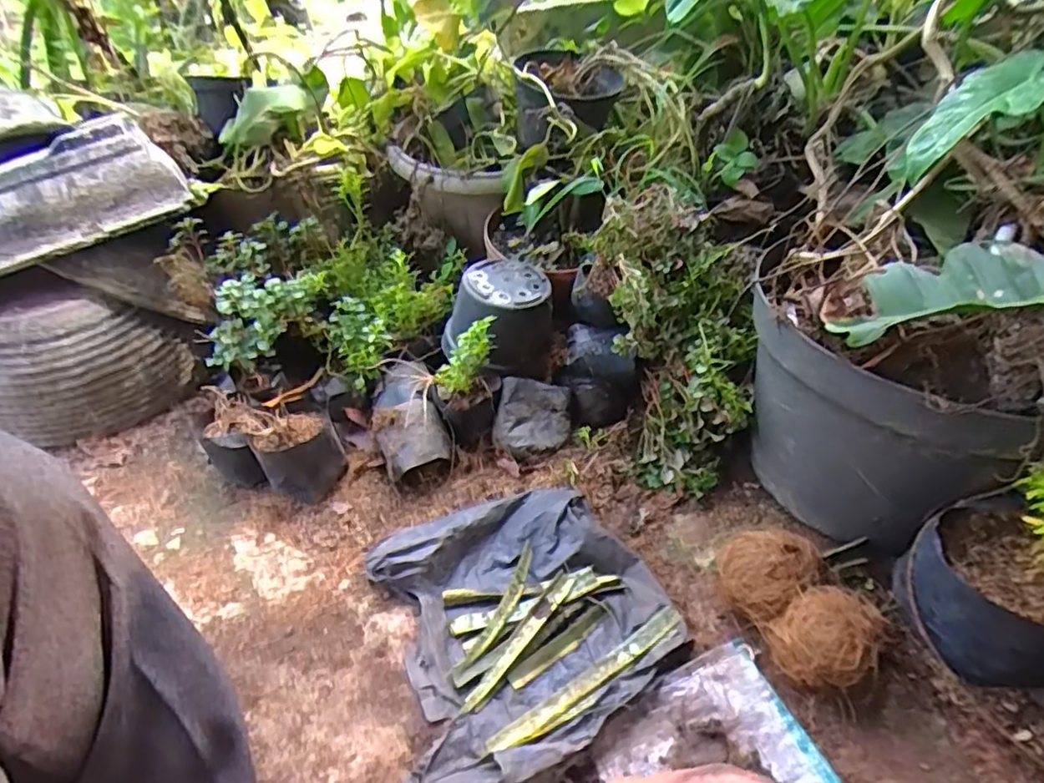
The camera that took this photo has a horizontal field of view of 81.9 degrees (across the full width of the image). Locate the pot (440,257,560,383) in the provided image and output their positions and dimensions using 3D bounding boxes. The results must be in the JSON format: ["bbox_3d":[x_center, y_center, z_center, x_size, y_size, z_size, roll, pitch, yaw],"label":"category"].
[{"bbox_3d":[-0.028,-0.103,0.894,0.157,0.126,0.153,3,40,-2],"label":"pot"}]

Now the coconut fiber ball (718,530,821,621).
[{"bbox_3d":[0.266,0.199,0.669,0.104,0.081,0.094,-29,50,-34],"label":"coconut fiber ball"}]

